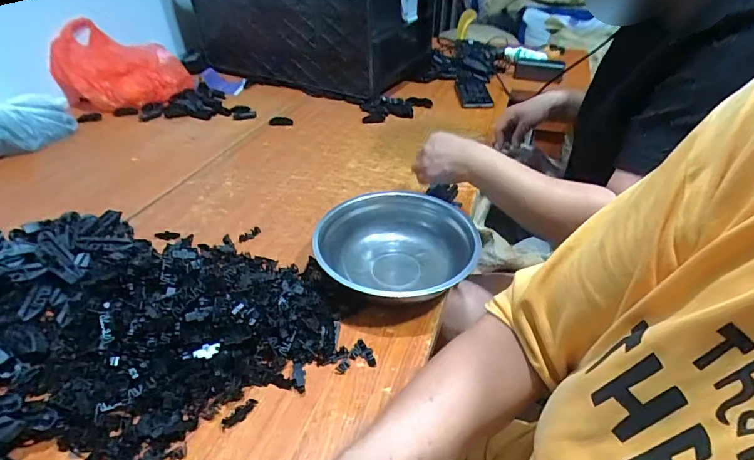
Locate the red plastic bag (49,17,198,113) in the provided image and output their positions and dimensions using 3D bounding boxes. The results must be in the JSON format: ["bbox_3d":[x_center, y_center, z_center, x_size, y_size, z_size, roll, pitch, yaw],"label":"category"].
[{"bbox_3d":[-0.658,-0.432,1.079,0.296,0.167,0.258,-17,42,-23],"label":"red plastic bag"}]

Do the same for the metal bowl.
[{"bbox_3d":[0.023,0.028,0.538,0.194,0.059,0.199,1,38,-1],"label":"metal bowl"}]

